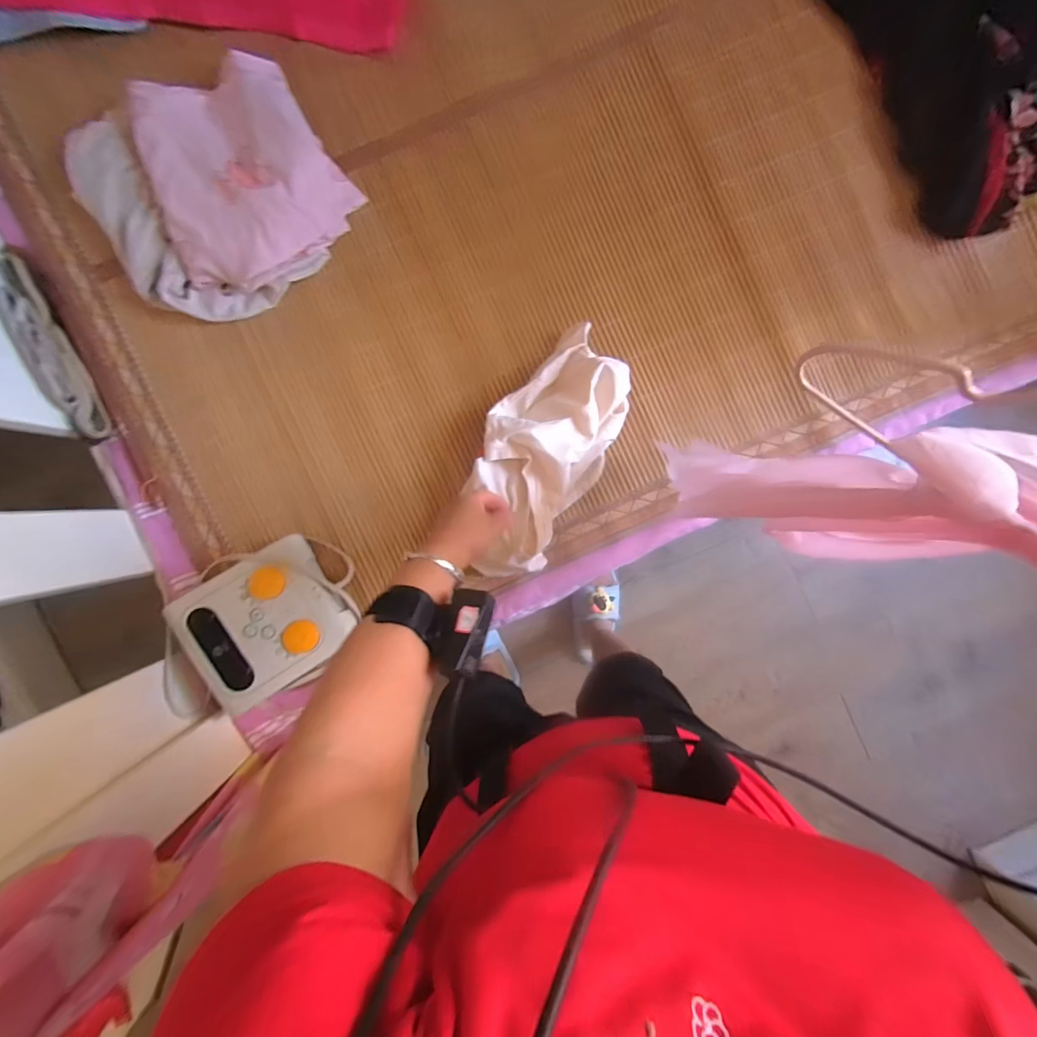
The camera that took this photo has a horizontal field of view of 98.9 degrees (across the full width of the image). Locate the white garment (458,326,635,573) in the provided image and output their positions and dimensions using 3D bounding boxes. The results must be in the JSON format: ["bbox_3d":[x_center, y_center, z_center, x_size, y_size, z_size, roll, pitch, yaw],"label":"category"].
[{"bbox_3d":[0.035,-0.087,0.623,0.166,0.079,0.358,24,91,-2],"label":"white garment"}]

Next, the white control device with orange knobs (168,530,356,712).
[{"bbox_3d":[-0.356,0.147,0.637,0.199,0.081,0.179,-34,93,0],"label":"white control device with orange knobs"}]

